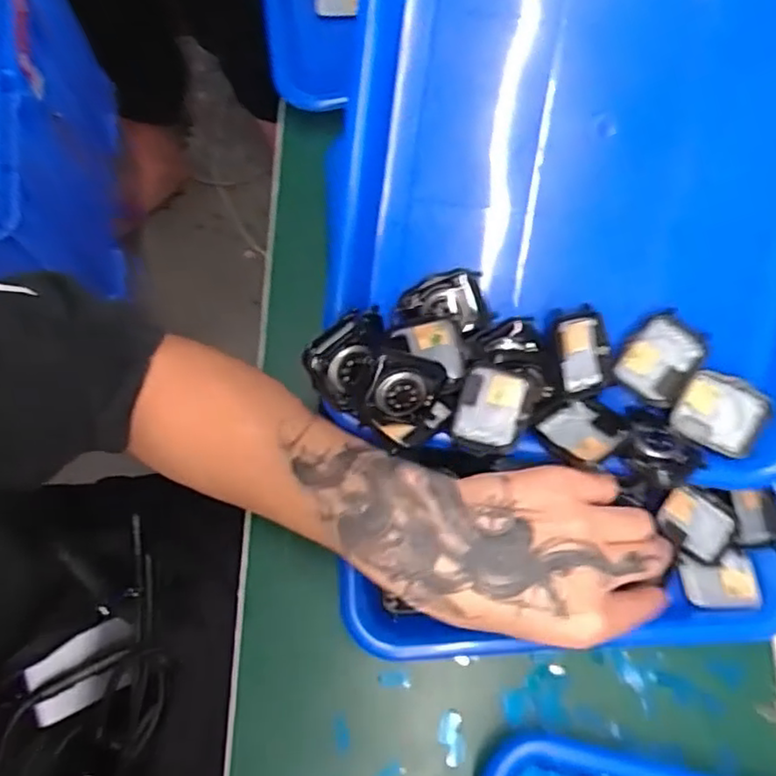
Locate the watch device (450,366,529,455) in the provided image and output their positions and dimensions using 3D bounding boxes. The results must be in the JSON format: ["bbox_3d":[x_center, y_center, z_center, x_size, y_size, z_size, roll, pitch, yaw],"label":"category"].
[{"bbox_3d":[0.050,0.012,0.331,0.033,0.012,0.042,14,96,-8],"label":"watch device"}]

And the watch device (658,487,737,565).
[{"bbox_3d":[0.178,0.079,0.377,0.040,0.005,0.034,31,74,11],"label":"watch device"}]

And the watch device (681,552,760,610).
[{"bbox_3d":[0.186,0.108,0.365,0.040,0.009,0.028,-4,71,-1],"label":"watch device"}]

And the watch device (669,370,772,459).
[{"bbox_3d":[0.173,0.013,0.340,0.042,0.008,0.037,25,103,15],"label":"watch device"}]

